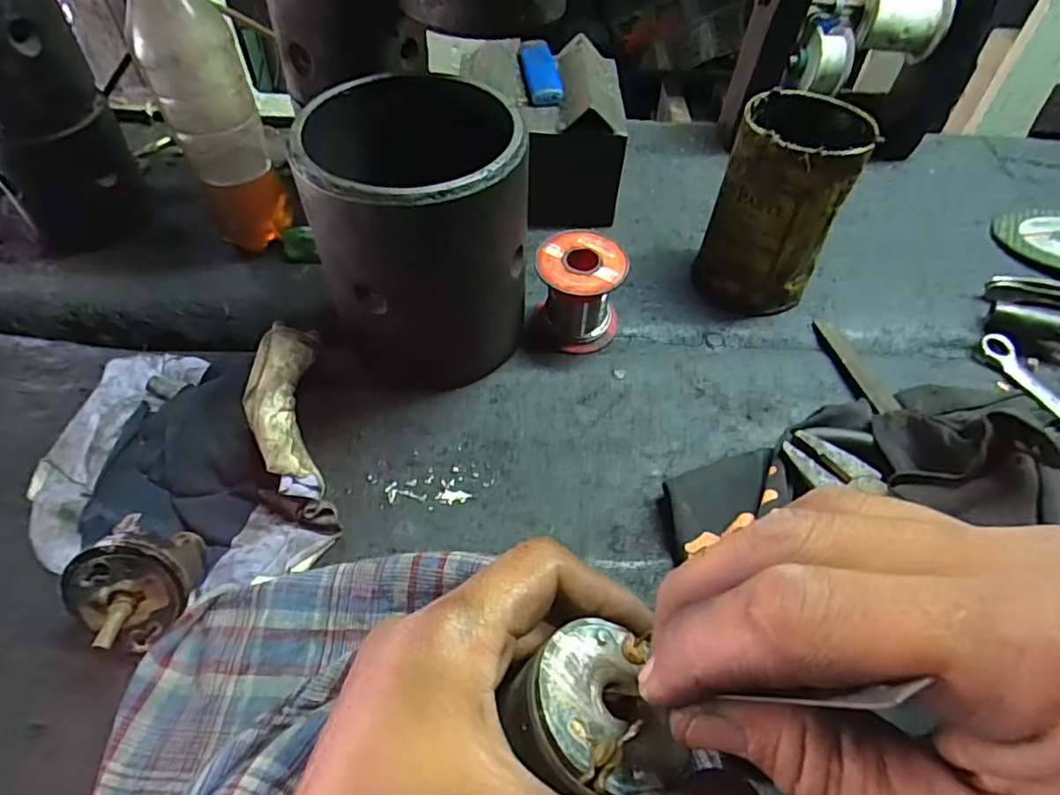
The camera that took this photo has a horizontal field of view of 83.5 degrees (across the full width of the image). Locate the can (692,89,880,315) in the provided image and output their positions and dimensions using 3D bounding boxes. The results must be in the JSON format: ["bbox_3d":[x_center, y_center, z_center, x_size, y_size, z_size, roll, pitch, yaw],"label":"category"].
[{"bbox_3d":[0.155,-0.117,0.374,0.071,0.117,0.069,1,51,-2],"label":"can"}]

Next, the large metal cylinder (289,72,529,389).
[{"bbox_3d":[-0.059,-0.082,0.327,0.105,0.137,0.104,-8,52,-9],"label":"large metal cylinder"}]

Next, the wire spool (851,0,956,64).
[{"bbox_3d":[0.275,-0.286,0.447,0.067,0.047,0.045,2,50,-1],"label":"wire spool"}]

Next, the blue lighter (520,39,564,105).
[{"bbox_3d":[0.008,-0.235,0.427,0.023,0.013,0.074,-4,50,-6],"label":"blue lighter"}]

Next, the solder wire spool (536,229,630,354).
[{"bbox_3d":[0.030,-0.063,0.363,0.051,0.057,0.049,1,51,-2],"label":"solder wire spool"}]

